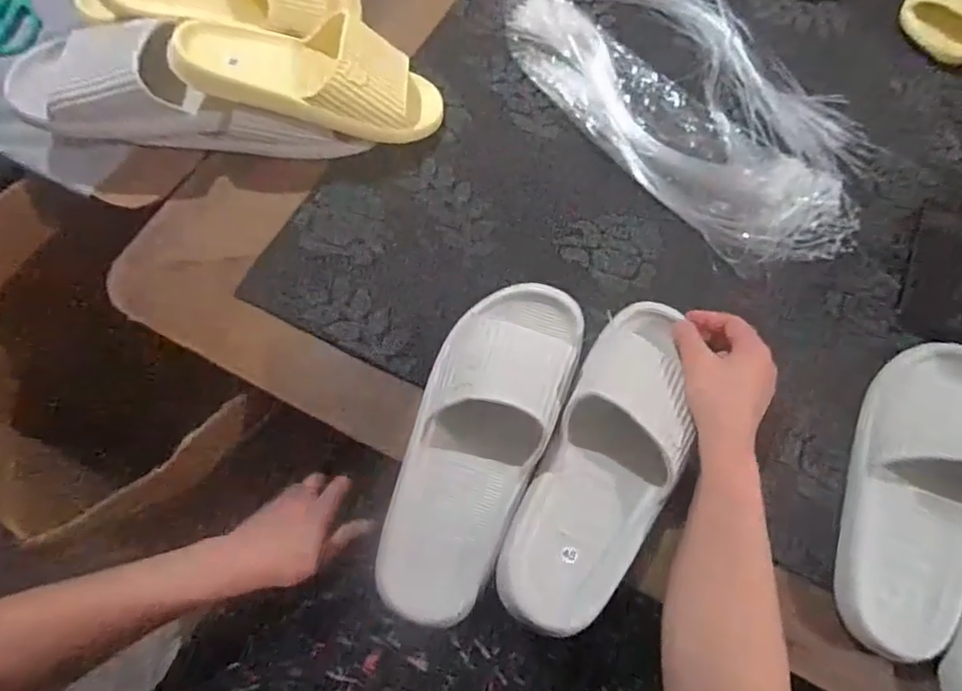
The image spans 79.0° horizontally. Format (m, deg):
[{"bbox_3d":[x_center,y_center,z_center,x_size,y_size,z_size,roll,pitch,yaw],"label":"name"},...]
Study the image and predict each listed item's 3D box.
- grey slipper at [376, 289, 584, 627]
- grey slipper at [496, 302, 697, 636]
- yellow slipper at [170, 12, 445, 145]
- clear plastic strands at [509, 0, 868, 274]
[{"bbox_3d":[-0.002,0.067,0.471,0.108,0.065,0.287,22,69,6],"label":"grey slipper"},{"bbox_3d":[0.107,0.086,0.470,0.099,0.059,0.281,24,73,6],"label":"grey slipper"},{"bbox_3d":[-0.153,-0.266,0.559,0.251,0.072,0.092,6,67,-17],"label":"yellow slipper"},{"bbox_3d":[0.227,-0.285,0.650,0.243,0.030,0.455,-39,75,-17],"label":"clear plastic strands"}]

